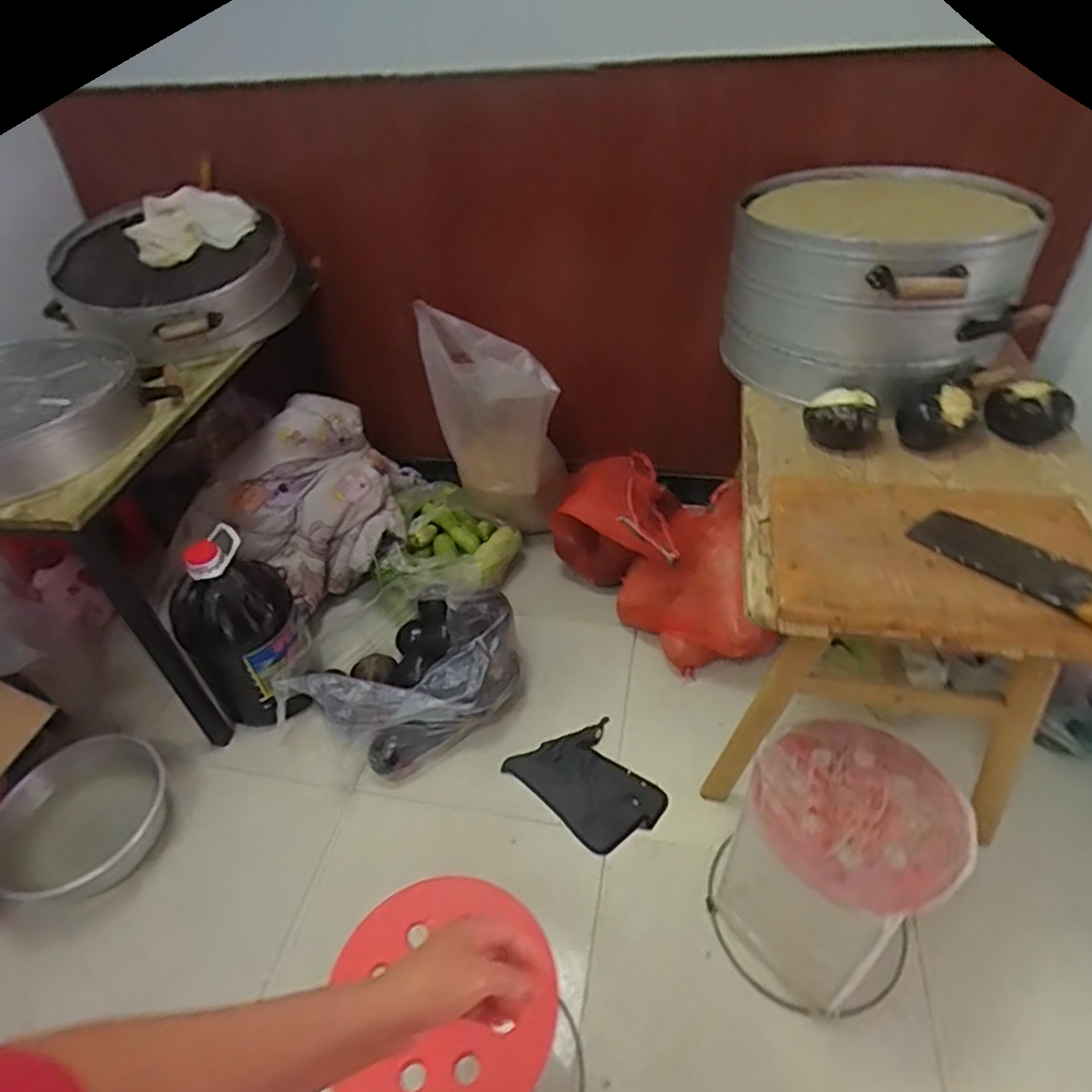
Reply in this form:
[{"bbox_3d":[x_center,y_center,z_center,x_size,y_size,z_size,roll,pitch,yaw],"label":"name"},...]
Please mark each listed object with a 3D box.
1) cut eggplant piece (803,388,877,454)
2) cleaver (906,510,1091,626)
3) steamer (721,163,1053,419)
[{"bbox_3d":[0.550,-0.245,1.257,0.124,0.065,0.152,16,45,23],"label":"cut eggplant piece"},{"bbox_3d":[0.684,0.034,0.940,0.104,0.031,0.327,-29,46,-25],"label":"cleaver"},{"bbox_3d":[0.670,-0.556,1.431,0.536,0.293,0.592,9,42,15],"label":"steamer"}]

